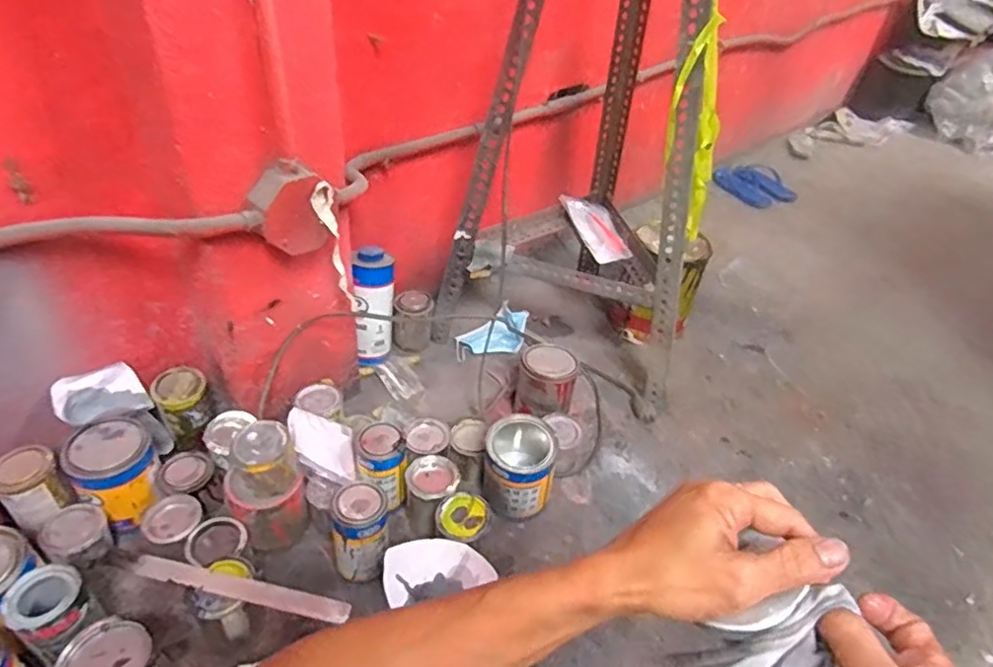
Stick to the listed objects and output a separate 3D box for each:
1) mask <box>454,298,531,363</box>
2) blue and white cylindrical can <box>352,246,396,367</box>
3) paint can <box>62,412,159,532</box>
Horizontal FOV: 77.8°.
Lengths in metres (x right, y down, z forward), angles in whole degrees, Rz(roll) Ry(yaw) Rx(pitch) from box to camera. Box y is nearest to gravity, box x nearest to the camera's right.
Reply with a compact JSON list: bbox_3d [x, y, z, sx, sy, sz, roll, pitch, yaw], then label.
[{"bbox_3d":[-0.006,0.002,1.217,0.166,0.041,0.093,-24,48,-32],"label":"mask"},{"bbox_3d":[-0.217,-0.044,1.099,0.071,0.194,0.087,-2,39,-10],"label":"blue and white cylindrical can"},{"bbox_3d":[-0.512,0.191,0.833,0.095,0.122,0.097,4,39,-3],"label":"paint can"}]

